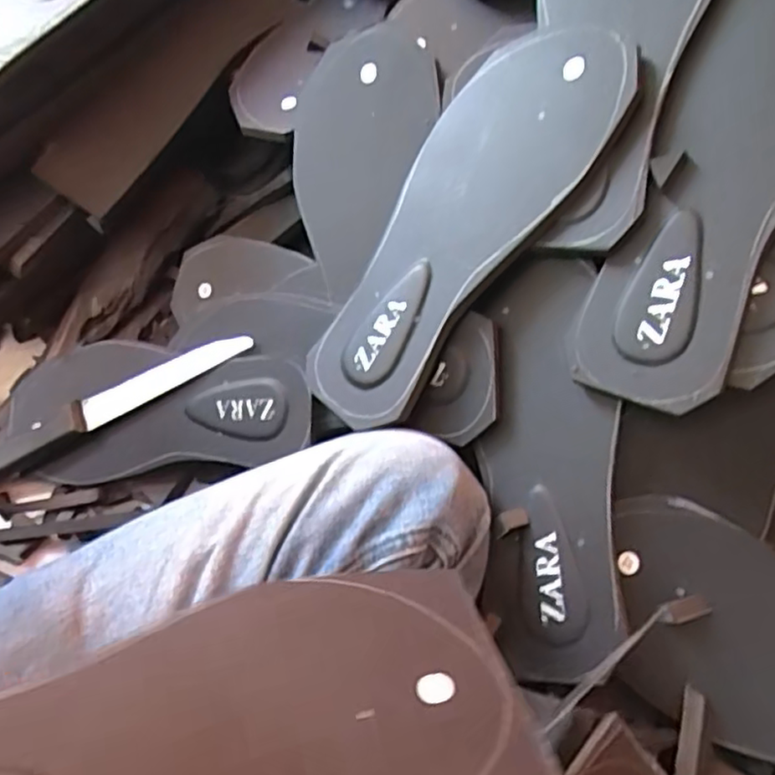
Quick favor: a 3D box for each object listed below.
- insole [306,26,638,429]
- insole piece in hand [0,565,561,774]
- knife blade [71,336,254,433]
[{"bbox_3d":[0.036,-0.092,0.385,0.091,0.019,0.247,41,102,21],"label":"insole"},{"bbox_3d":[-0.078,0.121,0.218,0.253,0.015,0.097,-8,45,-19],"label":"insole piece in hand"},{"bbox_3d":[-0.159,-0.004,0.465,0.147,0.005,0.022,-21,91,14],"label":"knife blade"}]

